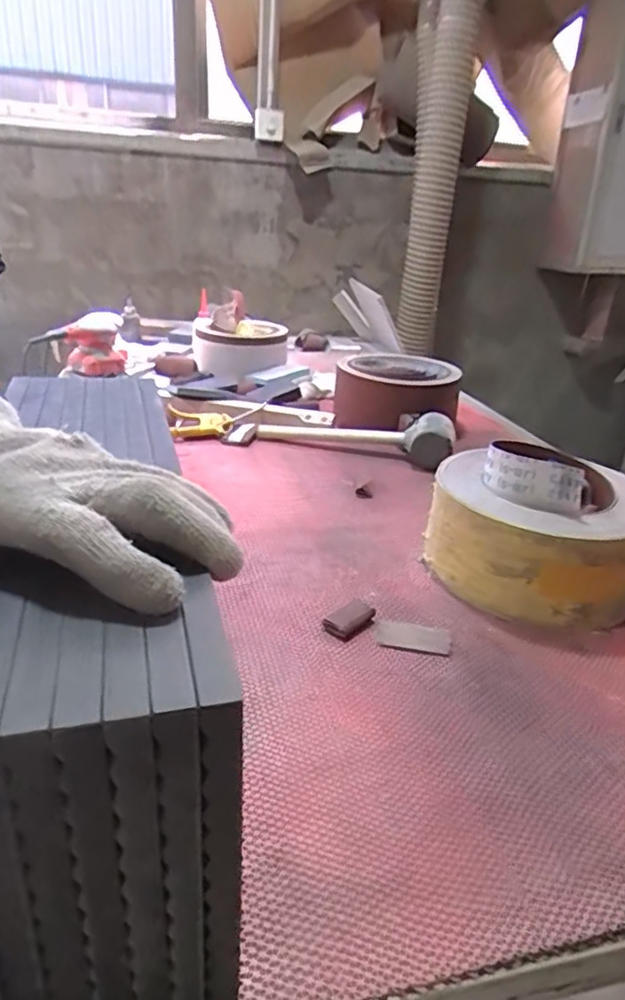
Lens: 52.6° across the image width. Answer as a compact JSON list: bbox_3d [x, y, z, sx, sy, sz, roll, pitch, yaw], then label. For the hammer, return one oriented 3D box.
[{"bbox_3d":[0.044,-0.122,1.096,0.388,0.065,0.115,6,25,4],"label":"hammer"}]

